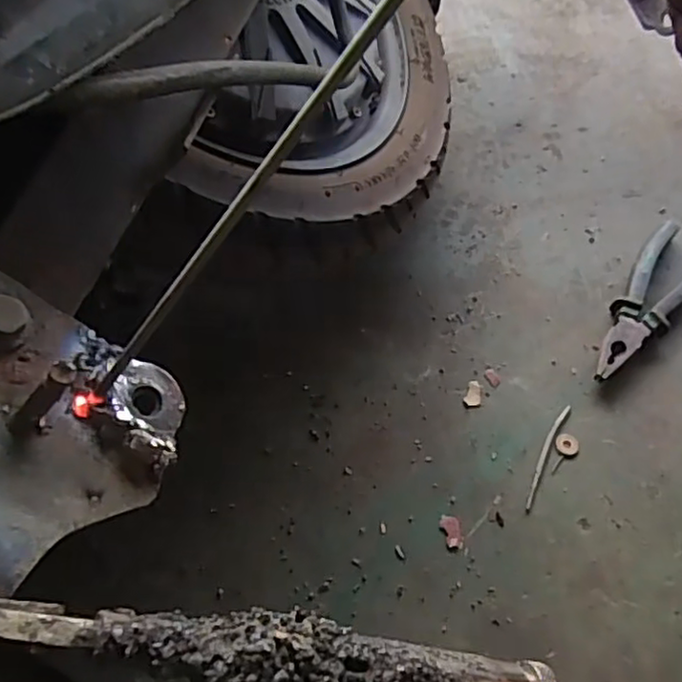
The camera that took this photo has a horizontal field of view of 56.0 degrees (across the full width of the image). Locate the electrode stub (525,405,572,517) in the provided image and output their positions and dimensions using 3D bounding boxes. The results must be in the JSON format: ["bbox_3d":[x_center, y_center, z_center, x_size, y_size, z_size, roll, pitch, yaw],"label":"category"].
[{"bbox_3d":[0.162,0.090,0.505,0.008,0.004,0.095,26,67,10],"label":"electrode stub"}]

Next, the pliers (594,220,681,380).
[{"bbox_3d":[0.263,-0.032,0.555,0.054,0.021,0.170,38,69,14],"label":"pliers"}]

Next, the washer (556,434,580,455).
[{"bbox_3d":[0.181,0.082,0.511,0.019,0.004,0.017,-26,69,-14],"label":"washer"}]

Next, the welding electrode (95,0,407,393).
[{"bbox_3d":[-0.014,-0.053,0.172,0.006,0.224,0.004,-3,55,-51],"label":"welding electrode"}]

